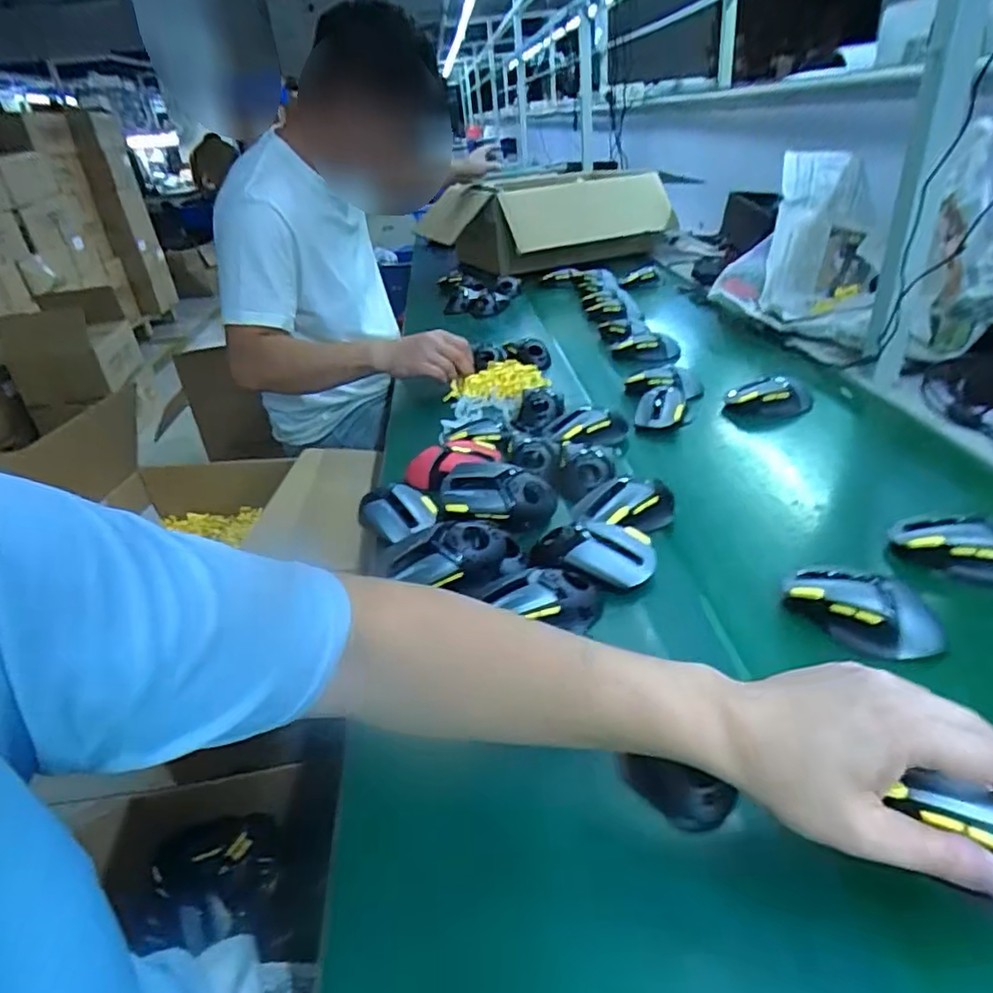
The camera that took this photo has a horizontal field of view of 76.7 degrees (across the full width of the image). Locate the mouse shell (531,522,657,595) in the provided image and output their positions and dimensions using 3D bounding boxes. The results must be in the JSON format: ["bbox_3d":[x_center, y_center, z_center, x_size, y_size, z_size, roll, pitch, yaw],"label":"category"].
[{"bbox_3d":[0.091,0.053,0.590,0.110,0.030,0.068,7,34,21],"label":"mouse shell"}]

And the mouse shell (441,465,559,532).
[{"bbox_3d":[0.004,-0.004,0.662,0.121,0.055,0.070,9,33,-5],"label":"mouse shell"}]

